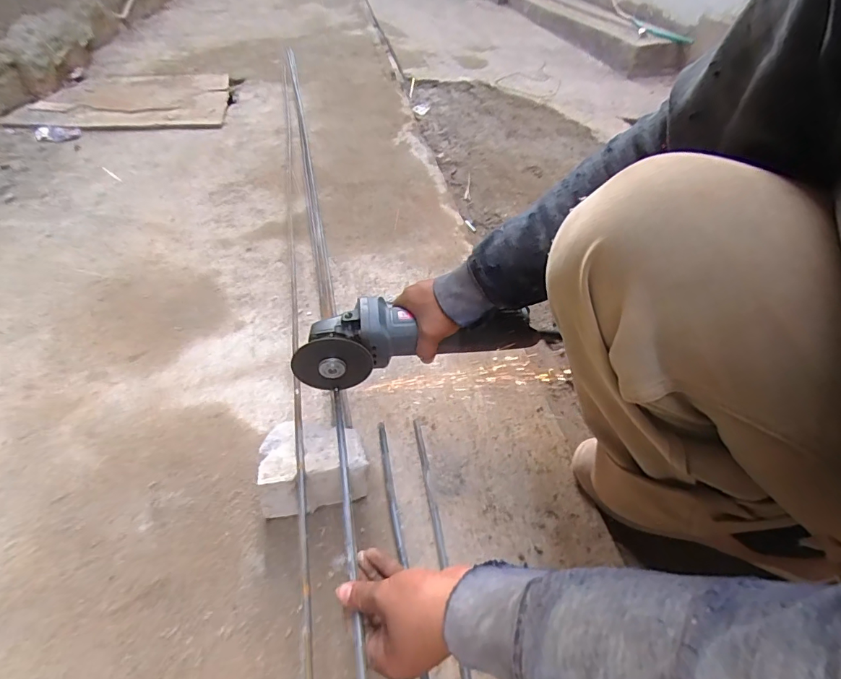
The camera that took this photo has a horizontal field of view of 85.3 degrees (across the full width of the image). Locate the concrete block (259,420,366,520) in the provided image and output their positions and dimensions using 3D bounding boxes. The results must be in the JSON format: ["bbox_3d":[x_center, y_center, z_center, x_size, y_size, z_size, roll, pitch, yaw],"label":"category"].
[{"bbox_3d":[-0.115,0.142,0.500,0.110,0.077,0.079,-5,44,-10],"label":"concrete block"}]

